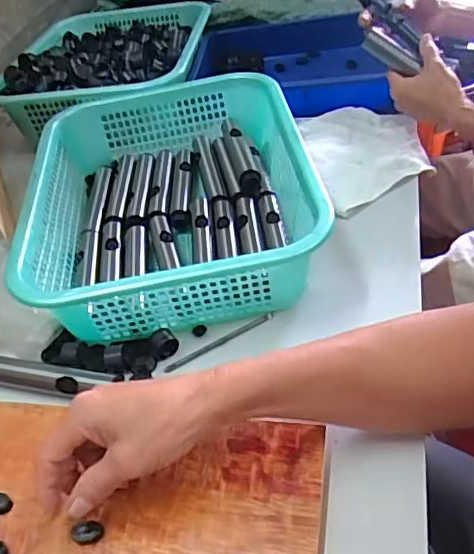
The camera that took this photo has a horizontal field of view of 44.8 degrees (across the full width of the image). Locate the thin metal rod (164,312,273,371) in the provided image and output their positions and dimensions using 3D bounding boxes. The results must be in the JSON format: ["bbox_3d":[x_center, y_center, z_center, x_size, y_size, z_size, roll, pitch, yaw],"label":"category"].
[{"bbox_3d":[-0.017,0.062,0.555,0.116,0.008,0.008,-25,45,-18],"label":"thin metal rod"}]

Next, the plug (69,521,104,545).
[{"bbox_3d":[-0.108,0.183,0.413,0.022,0.008,0.017,-20,44,-13],"label":"plug"}]

